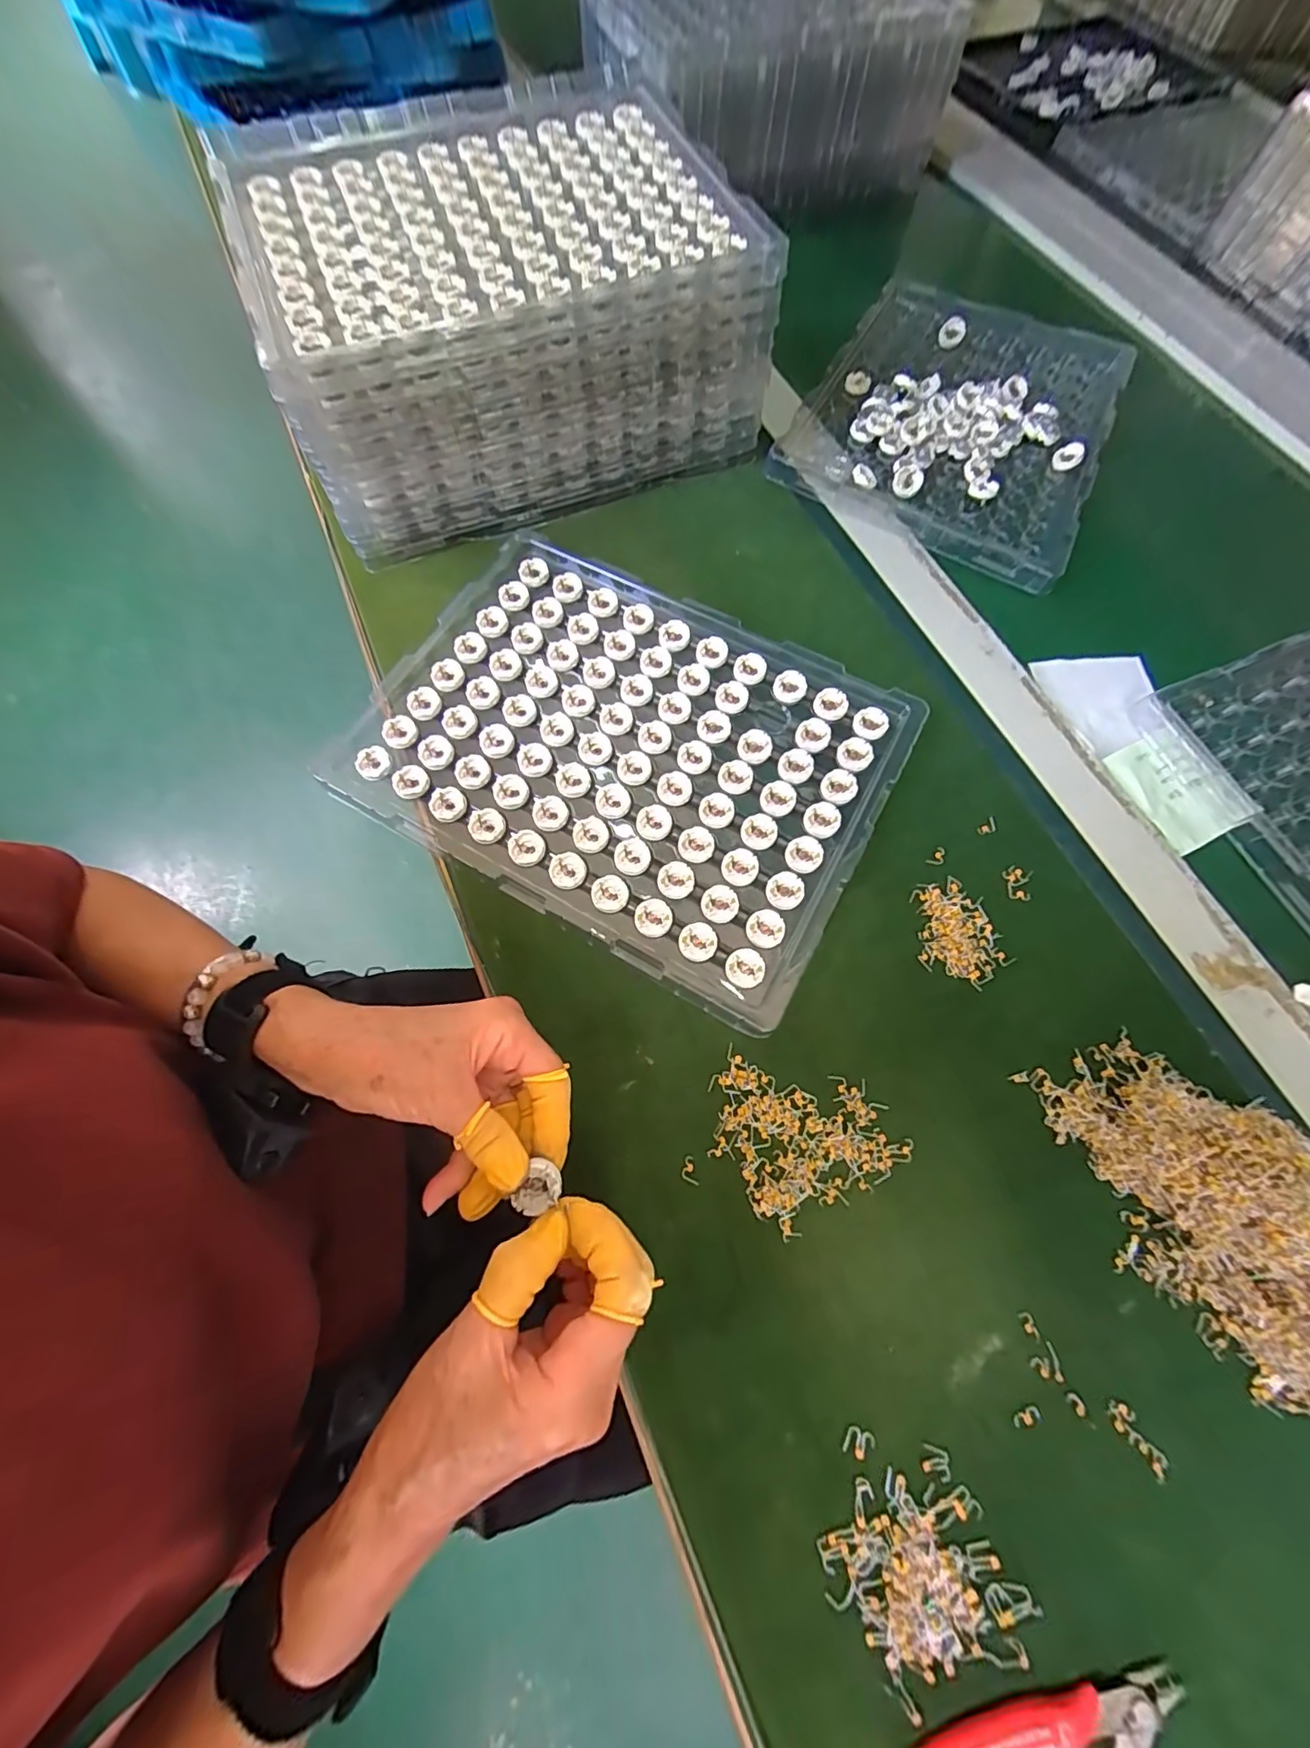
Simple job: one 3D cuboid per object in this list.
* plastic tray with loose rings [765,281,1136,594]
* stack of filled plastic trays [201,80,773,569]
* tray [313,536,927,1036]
[{"bbox_3d":[0.288,-0.437,0.518,0.251,0.020,0.374,26,71,8],"label":"plastic tray with loose rings"},{"bbox_3d":[-0.121,-0.445,0.447,0.344,0.130,0.274,-20,72,-9],"label":"stack of filled plastic trays"},{"bbox_3d":[-0.019,-0.088,0.382,0.340,0.016,0.250,28,71,8],"label":"tray"}]

